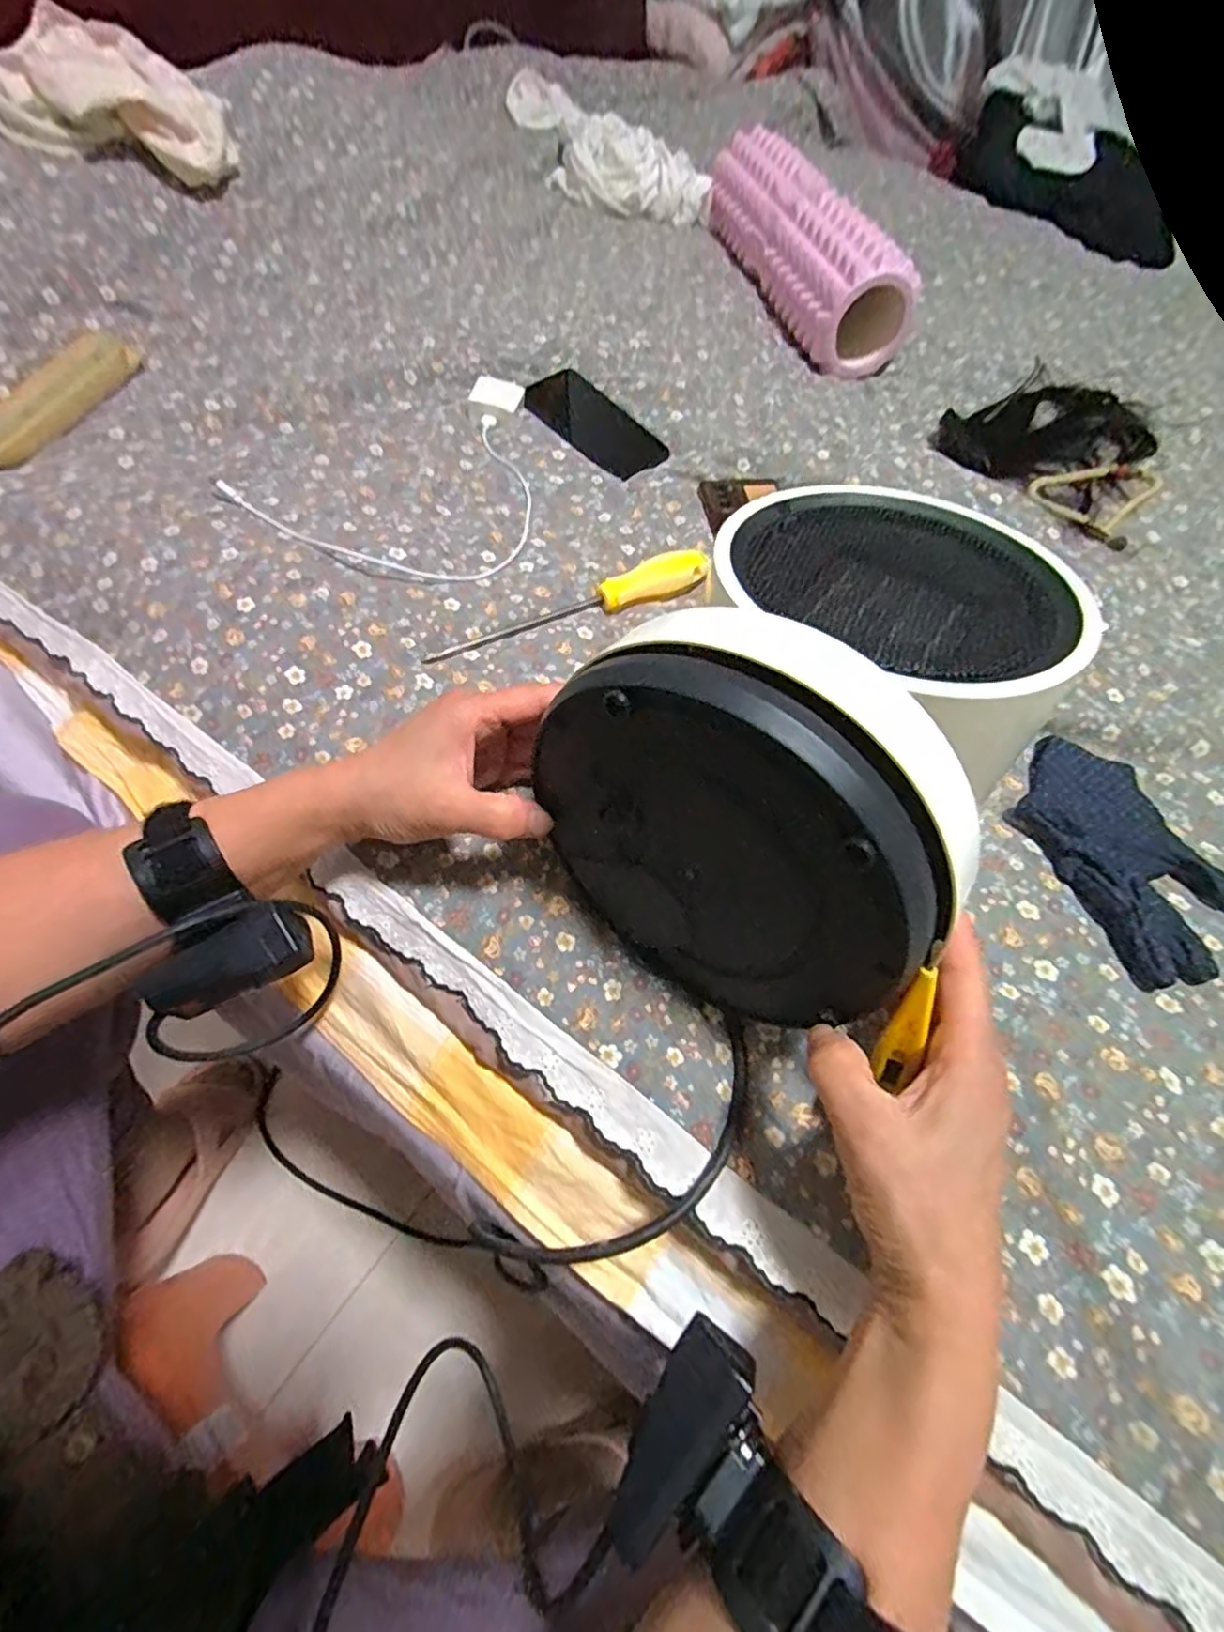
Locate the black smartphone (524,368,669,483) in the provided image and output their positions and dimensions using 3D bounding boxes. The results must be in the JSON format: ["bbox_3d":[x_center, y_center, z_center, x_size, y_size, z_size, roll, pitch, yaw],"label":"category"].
[{"bbox_3d":[-0.019,-0.388,0.639,0.080,0.004,0.162,-38,75,-24],"label":"black smartphone"}]

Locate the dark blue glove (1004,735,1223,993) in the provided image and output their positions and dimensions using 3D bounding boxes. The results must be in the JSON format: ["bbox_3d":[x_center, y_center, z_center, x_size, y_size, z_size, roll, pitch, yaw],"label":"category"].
[{"bbox_3d":[0.307,0.017,0.388,0.106,0.018,0.152,-18,61,-17],"label":"dark blue glove"}]

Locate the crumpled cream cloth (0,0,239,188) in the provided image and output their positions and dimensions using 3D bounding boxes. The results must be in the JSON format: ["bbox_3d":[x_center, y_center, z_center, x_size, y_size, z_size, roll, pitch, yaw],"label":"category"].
[{"bbox_3d":[-0.489,-0.696,0.633,0.197,0.099,0.088,-13,59,-15],"label":"crumpled cream cloth"}]

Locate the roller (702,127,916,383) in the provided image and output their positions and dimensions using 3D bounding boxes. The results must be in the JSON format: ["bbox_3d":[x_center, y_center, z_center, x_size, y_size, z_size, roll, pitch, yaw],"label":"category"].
[{"bbox_3d":[0.240,-0.723,0.824,0.111,0.137,0.395,-13,59,-15],"label":"roller"}]

